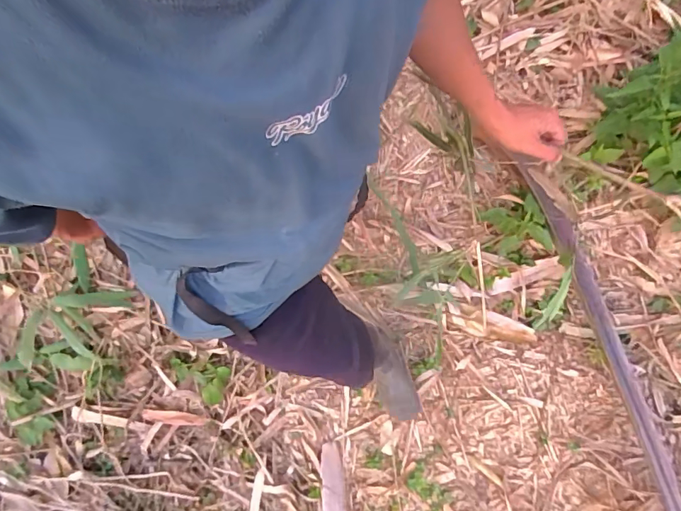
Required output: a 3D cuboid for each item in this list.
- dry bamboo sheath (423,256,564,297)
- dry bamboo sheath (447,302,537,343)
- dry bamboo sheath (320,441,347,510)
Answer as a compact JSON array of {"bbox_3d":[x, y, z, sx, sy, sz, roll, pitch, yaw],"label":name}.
[{"bbox_3d":[0.482,0.078,1.414,0.412,0.033,0.075,-12,77,-2],"label":"dry bamboo sheath"},{"bbox_3d":[0.457,0.214,1.389,0.266,0.016,0.081,18,77,5],"label":"dry bamboo sheath"},{"bbox_3d":[-0.017,0.672,1.253,0.079,0.055,0.280,1,76,1],"label":"dry bamboo sheath"}]

